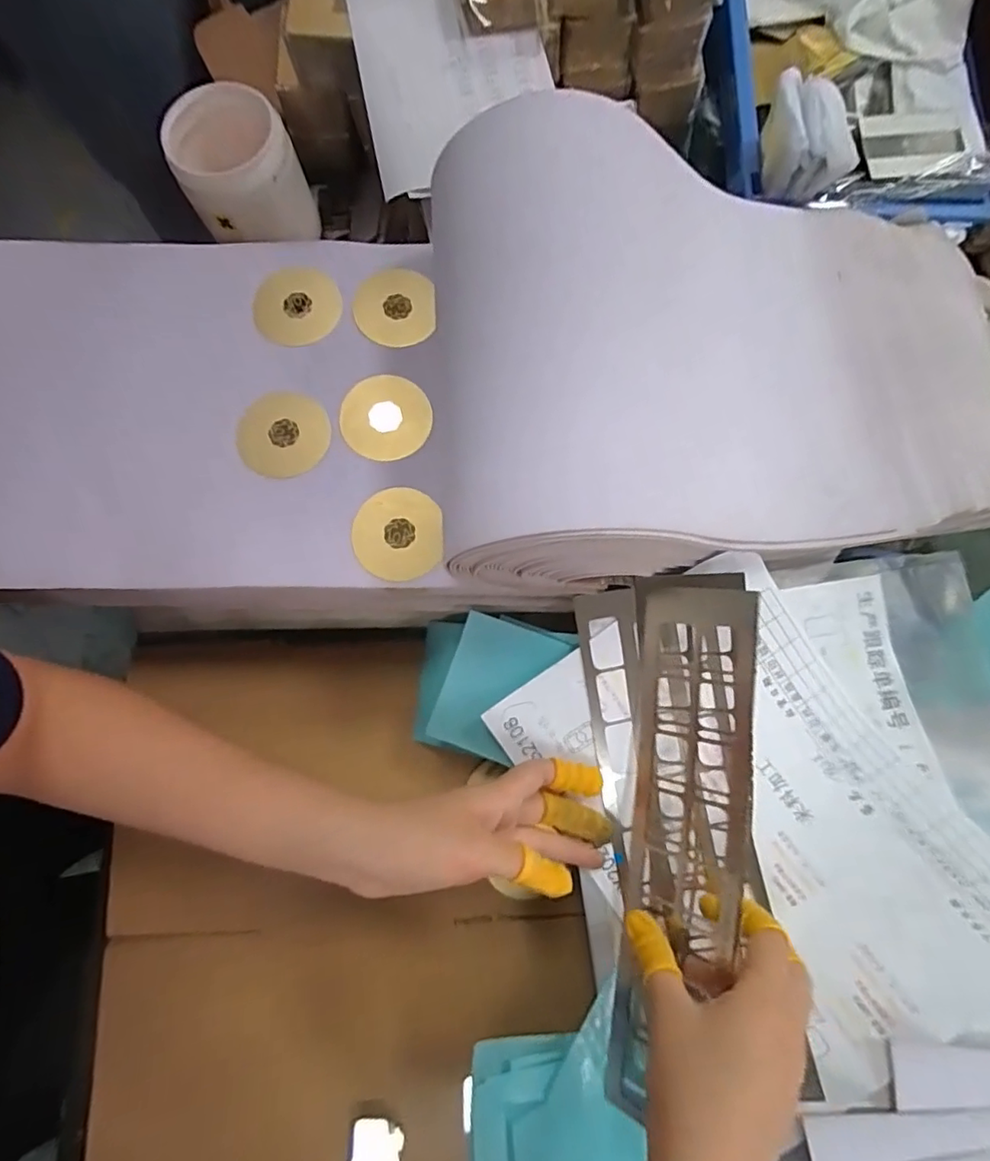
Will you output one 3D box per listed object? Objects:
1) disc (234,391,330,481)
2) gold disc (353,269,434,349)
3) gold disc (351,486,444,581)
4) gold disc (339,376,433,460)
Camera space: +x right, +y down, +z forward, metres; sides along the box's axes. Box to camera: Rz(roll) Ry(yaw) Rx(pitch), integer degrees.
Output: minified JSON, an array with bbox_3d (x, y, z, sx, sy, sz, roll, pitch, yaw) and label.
[{"bbox_3d":[-0.139,-0.097,0.372,0.058,0.006,0.058,0,79,-1],"label":"disc"},{"bbox_3d":[-0.070,-0.191,0.394,0.056,0.010,0.054,0,79,-1],"label":"gold disc"},{"bbox_3d":[-0.062,-0.030,0.359,0.055,0.006,0.056,0,79,-1],"label":"gold disc"},{"bbox_3d":[-0.070,-0.110,0.370,0.055,0.007,0.058,0,79,-1],"label":"gold disc"}]

